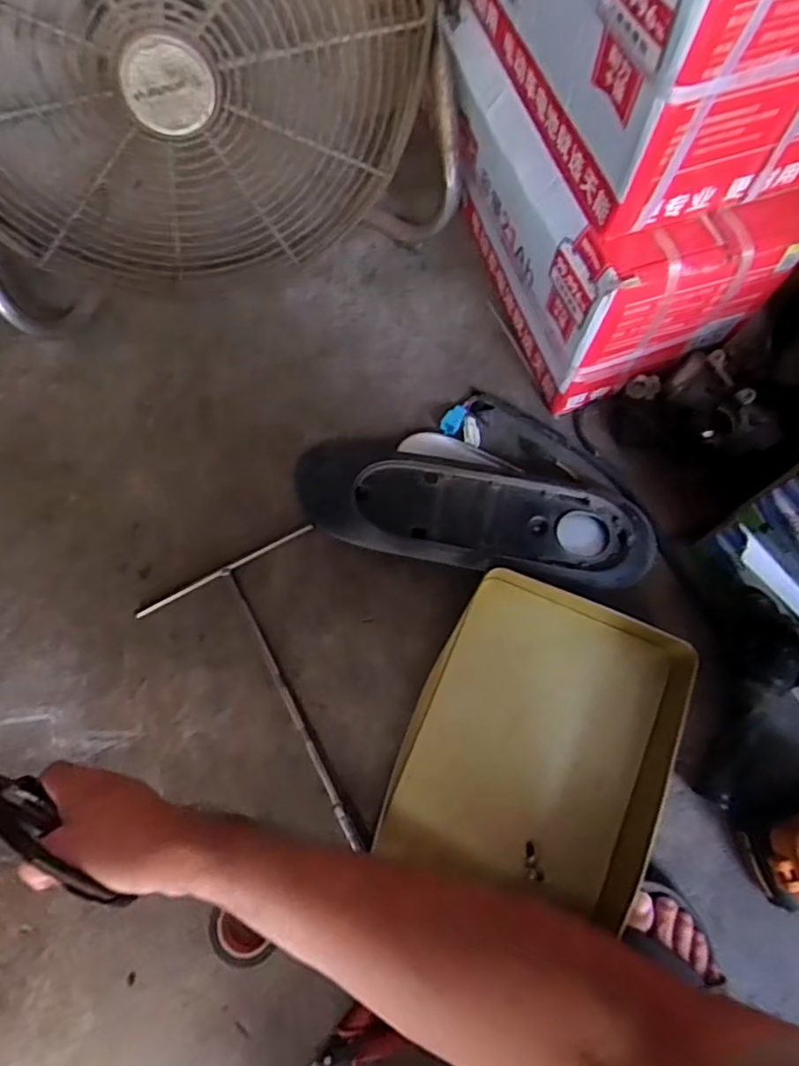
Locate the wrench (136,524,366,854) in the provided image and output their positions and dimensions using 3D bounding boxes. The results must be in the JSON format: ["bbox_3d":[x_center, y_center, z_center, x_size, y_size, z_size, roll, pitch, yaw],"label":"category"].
[{"bbox_3d":[-0.111,0.159,0.599,0.183,0.011,0.293,-26,75,-7],"label":"wrench"}]

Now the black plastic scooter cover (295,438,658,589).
[{"bbox_3d":[0.073,-0.024,0.643,0.374,0.041,0.140,13,74,4],"label":"black plastic scooter cover"}]

